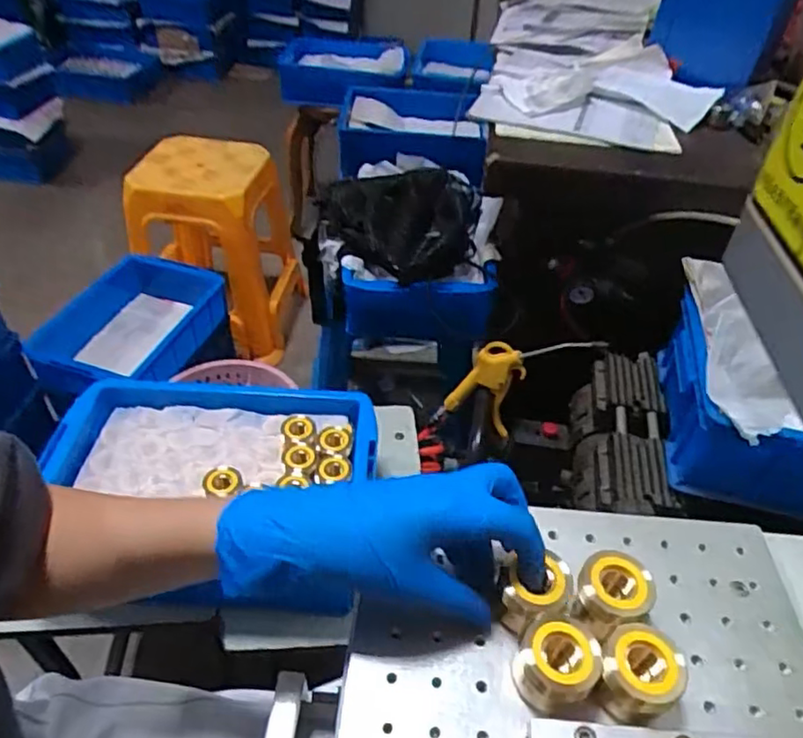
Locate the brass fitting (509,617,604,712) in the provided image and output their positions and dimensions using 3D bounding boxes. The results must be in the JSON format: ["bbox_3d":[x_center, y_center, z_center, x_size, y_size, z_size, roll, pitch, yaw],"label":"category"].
[{"bbox_3d":[0.082,0.159,0.327,0.037,0.040,0.035,1,44,-1],"label":"brass fitting"}]

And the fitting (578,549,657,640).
[{"bbox_3d":[0.120,0.131,0.356,0.036,0.050,0.041,-14,46,-16],"label":"fitting"}]

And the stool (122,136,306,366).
[{"bbox_3d":[-0.455,-0.288,1.543,0.348,0.480,0.349,1,43,-3],"label":"stool"}]

